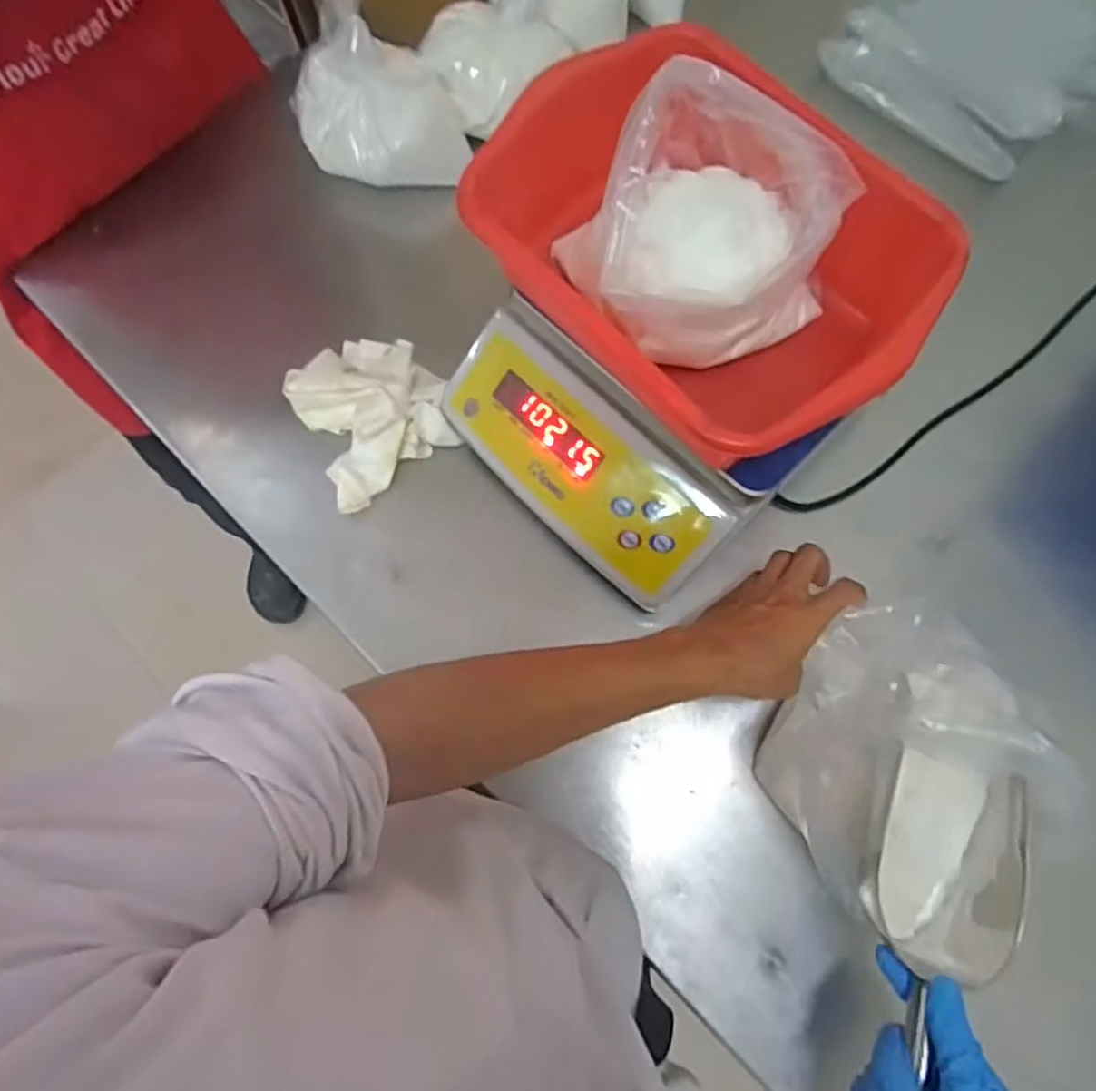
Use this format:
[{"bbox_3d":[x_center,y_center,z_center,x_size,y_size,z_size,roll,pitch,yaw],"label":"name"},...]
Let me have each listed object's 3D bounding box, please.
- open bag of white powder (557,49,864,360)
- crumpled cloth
[{"bbox_3d":[0.100,-0.205,0.463,0.154,0.134,0.126,-30,73,-8],"label":"open bag of white powder"},{"bbox_3d":[-0.156,-0.119,0.615,0.120,0.044,0.135,-33,74,-9],"label":"crumpled cloth"}]

